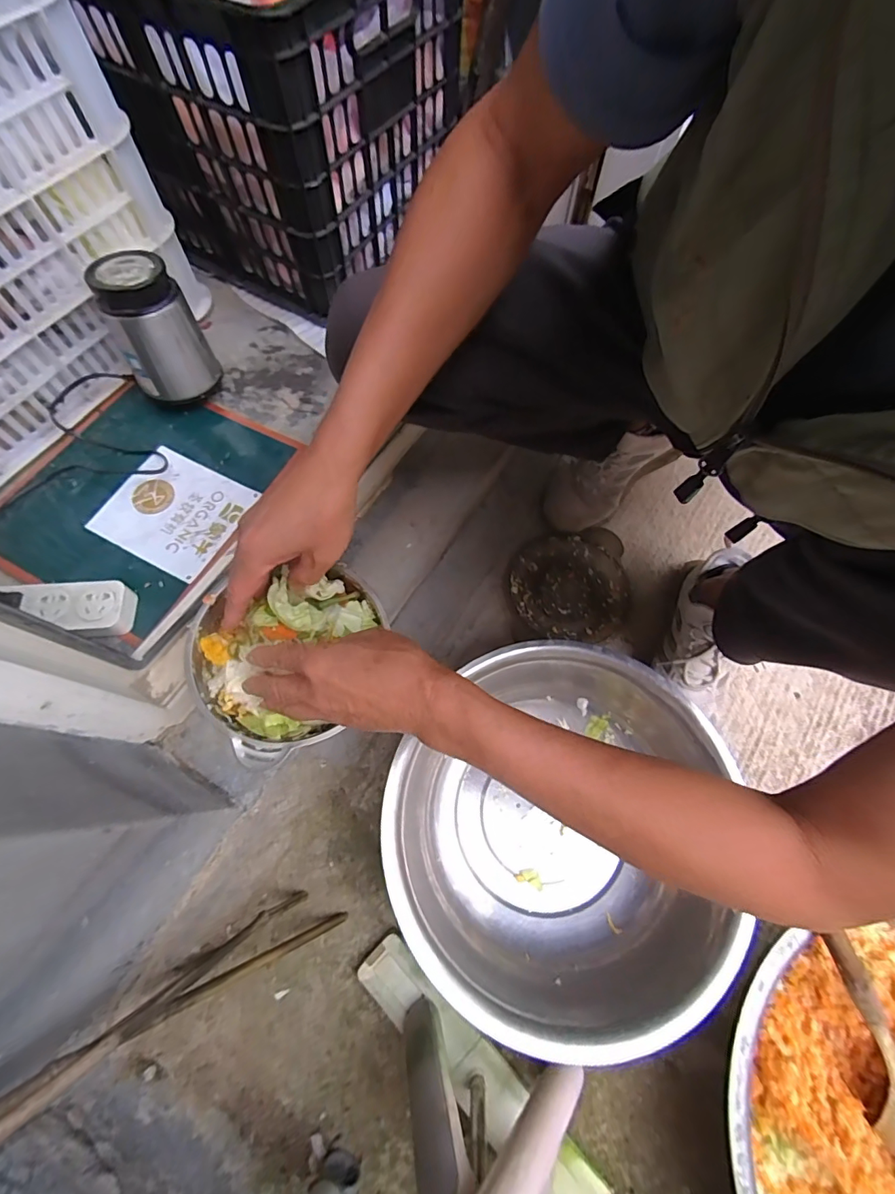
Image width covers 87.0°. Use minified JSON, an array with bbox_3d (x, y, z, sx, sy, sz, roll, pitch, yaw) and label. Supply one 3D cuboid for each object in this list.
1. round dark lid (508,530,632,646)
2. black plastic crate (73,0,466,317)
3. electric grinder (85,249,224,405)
[{"bbox_3d":[0.165,-0.016,0.643,0.157,0.016,0.143,12,68,3],"label":"round dark lid"},{"bbox_3d":[-0.177,-0.613,0.590,0.276,0.278,0.353,30,71,10],"label":"black plastic crate"},{"bbox_3d":[-0.329,-0.297,0.547,0.088,0.146,0.086,-22,70,-10],"label":"electric grinder"}]

